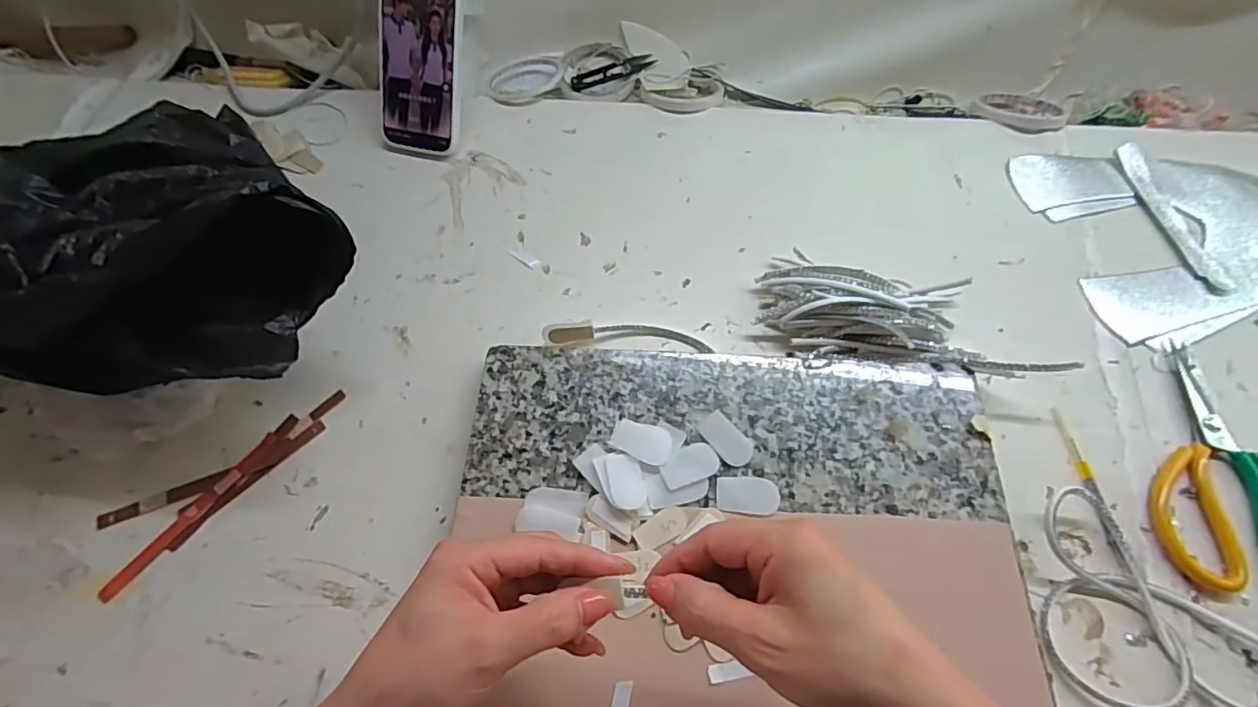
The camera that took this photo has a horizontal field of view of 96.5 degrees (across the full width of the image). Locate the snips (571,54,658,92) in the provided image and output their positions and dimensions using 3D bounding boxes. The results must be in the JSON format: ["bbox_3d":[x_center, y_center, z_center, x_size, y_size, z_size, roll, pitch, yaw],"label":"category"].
[{"bbox_3d":[-0.017,-0.321,0.640,0.103,0.010,0.021,-22,65,-9],"label":"snips"}]

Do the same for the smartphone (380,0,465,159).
[{"bbox_3d":[-0.203,-0.285,0.548,0.081,0.171,0.014,14,23,9],"label":"smartphone"}]

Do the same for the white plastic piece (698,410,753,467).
[{"bbox_3d":[0.071,0.062,0.408,0.023,0.004,0.041,-37,68,-16],"label":"white plastic piece"}]

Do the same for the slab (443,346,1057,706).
[{"bbox_3d":[0.070,0.129,0.384,0.370,0.034,0.276,2,63,3],"label":"slab"}]

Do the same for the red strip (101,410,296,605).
[{"bbox_3d":[-0.316,0.110,0.418,0.013,0.005,0.164,35,69,18],"label":"red strip"}]

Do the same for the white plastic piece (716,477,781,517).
[{"bbox_3d":[0.083,0.098,0.389,0.042,0.004,0.026,8,64,6],"label":"white plastic piece"}]

